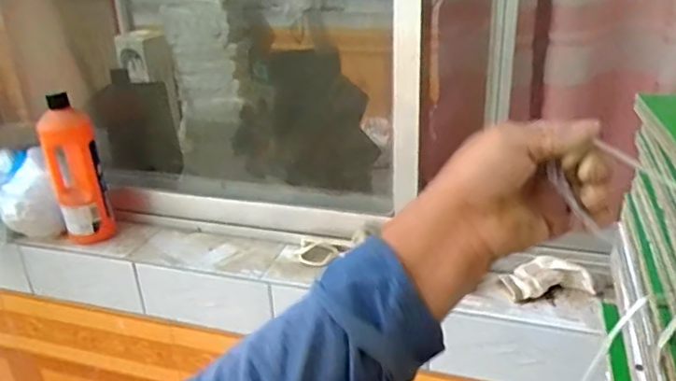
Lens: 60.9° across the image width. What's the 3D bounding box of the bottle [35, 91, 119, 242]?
[{"bbox_3d":[-0.452,-0.030,0.994,0.081,0.236,0.079,-17,29,-28],"label":"bottle"}]

